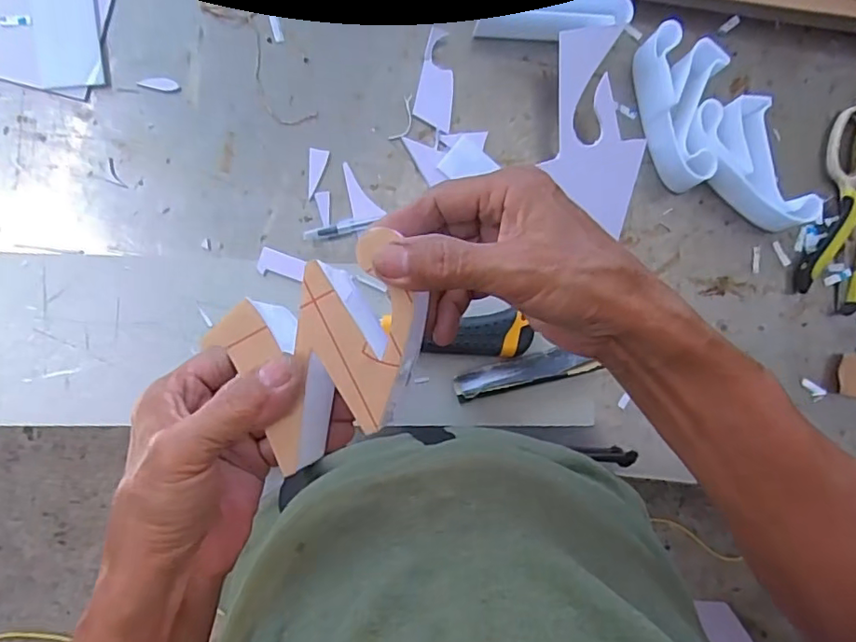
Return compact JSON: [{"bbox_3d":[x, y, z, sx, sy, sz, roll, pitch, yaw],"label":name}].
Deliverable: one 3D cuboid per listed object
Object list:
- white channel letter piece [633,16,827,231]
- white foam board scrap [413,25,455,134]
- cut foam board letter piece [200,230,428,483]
[{"bbox_3d":[0.259,-0.162,0.506,0.204,0.043,0.099,38,86,-3],"label":"white channel letter piece"},{"bbox_3d":[0.008,-0.214,0.499,0.033,0.005,0.087,6,89,-5],"label":"white foam board scrap"},{"bbox_3d":[-0.044,0.014,0.264,0.093,0.018,0.080,-29,91,-6],"label":"cut foam board letter piece"}]

